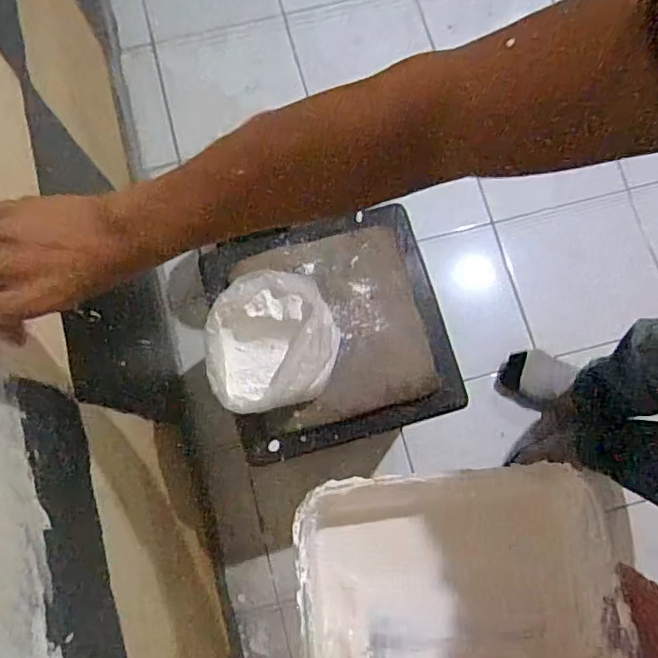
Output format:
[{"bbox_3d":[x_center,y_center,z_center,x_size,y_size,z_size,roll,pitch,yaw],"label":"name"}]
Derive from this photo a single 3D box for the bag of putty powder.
[{"bbox_3d":[-0.069,0.015,0.717,0.154,0.085,0.160,-9,78,-2],"label":"bag of putty powder"}]

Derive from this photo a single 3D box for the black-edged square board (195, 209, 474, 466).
[{"bbox_3d":[0.012,0.004,0.769,0.290,0.049,0.278,-15,78,-4],"label":"black-edged square board"}]

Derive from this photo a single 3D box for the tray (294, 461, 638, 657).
[{"bbox_3d":[0.073,0.139,0.323,0.172,0.064,0.112,-4,78,-1],"label":"tray"}]

